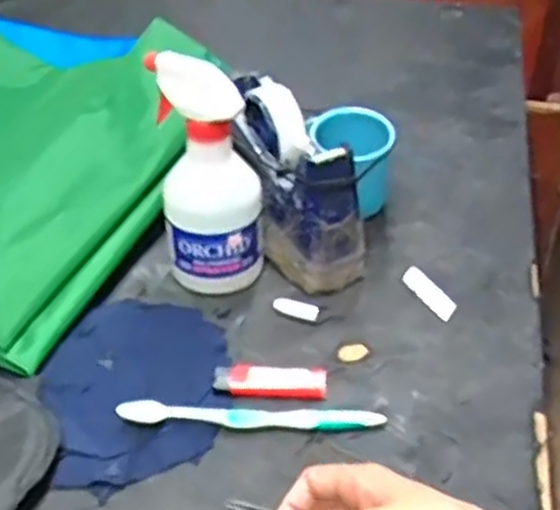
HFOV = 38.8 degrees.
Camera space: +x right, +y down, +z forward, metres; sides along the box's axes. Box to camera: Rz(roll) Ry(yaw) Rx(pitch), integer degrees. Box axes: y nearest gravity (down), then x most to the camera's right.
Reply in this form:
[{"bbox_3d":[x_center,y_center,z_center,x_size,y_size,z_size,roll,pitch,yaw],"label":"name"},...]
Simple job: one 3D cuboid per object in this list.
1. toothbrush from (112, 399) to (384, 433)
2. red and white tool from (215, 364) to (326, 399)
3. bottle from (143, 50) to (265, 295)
[{"bbox_3d":[-0.018,0.110,0.543,0.179,0.017,0.014,-1,38,-1],"label":"toothbrush"},{"bbox_3d":[-0.007,0.091,0.573,0.079,0.015,0.021,2,38,3],"label":"red and white tool"},{"bbox_3d":[-0.054,-0.061,0.626,0.080,0.185,0.063,-5,36,-8],"label":"bottle"}]

